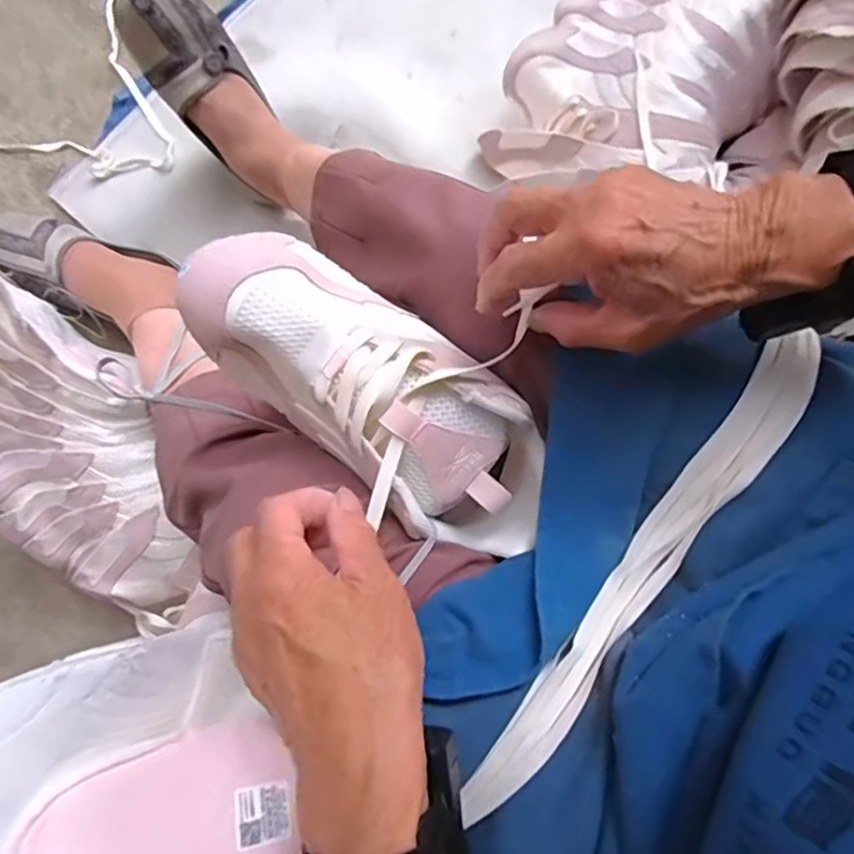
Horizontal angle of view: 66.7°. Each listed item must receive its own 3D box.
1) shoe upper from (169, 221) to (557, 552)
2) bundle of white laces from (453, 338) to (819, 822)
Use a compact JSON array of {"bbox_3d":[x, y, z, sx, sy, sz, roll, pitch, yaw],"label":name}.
[{"bbox_3d":[-0.025,-0.019,0.374,0.237,0.072,0.088,39,80,-8],"label":"shoe upper"},{"bbox_3d":[0.119,0.075,0.346,0.028,0.037,0.296,38,82,0],"label":"bundle of white laces"}]

